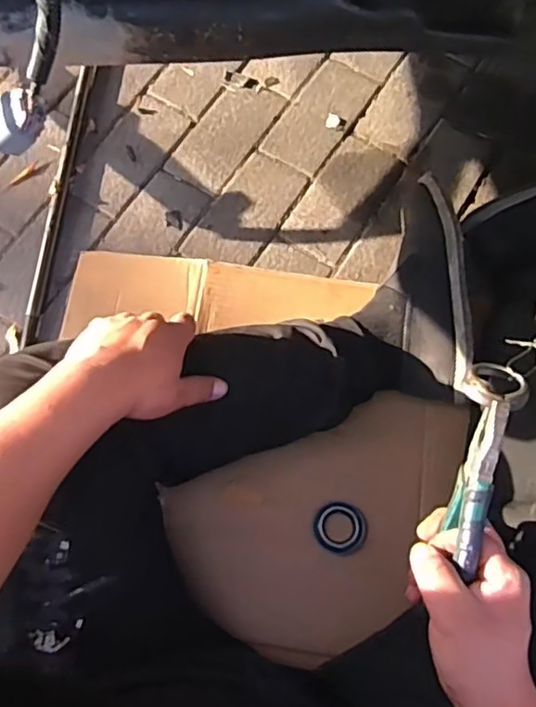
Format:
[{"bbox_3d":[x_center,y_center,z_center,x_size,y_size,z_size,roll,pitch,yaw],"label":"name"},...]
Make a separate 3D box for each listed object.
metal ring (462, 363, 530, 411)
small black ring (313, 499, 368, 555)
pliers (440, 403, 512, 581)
[{"bbox_3d":[0.185,0.027,0.503,0.049,0.013,0.049,4,44,-4],"label":"metal ring"},{"bbox_3d":[0.084,0.201,0.713,0.061,0.014,0.055,16,73,6],"label":"small black ring"},{"bbox_3d":[0.163,0.102,0.490,0.020,0.040,0.130,14,89,6],"label":"pliers"}]

